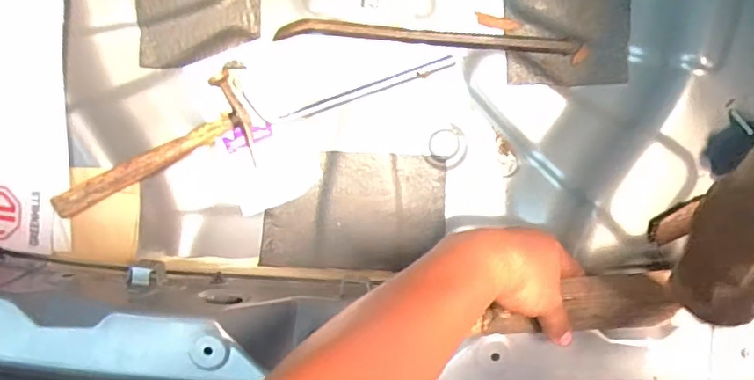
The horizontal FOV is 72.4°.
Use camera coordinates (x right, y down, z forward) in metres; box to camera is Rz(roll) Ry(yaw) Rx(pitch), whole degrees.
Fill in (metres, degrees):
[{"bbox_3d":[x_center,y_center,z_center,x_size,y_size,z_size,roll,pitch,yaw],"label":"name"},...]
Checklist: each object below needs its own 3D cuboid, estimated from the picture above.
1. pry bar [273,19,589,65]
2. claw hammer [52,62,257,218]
[{"bbox_3d":[0.068,-0.184,0.624,0.379,0.030,0.024,5,99,0],"label":"pry bar"},{"bbox_3d":[-0.244,-0.041,0.610,0.257,0.048,0.107,-38,97,-24],"label":"claw hammer"}]

